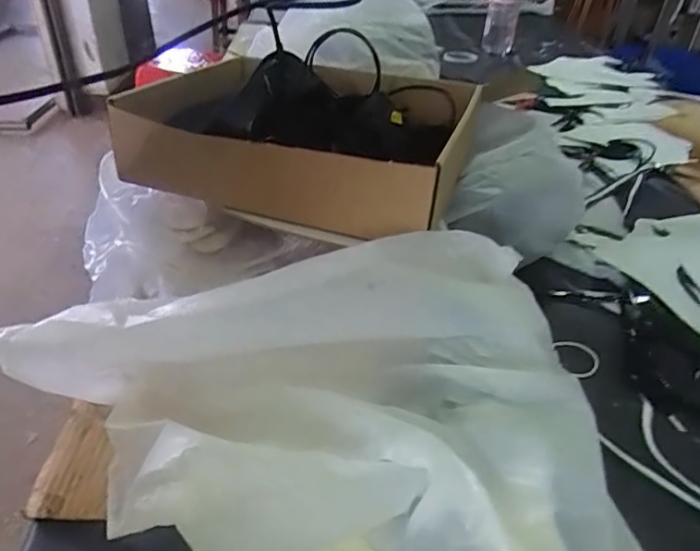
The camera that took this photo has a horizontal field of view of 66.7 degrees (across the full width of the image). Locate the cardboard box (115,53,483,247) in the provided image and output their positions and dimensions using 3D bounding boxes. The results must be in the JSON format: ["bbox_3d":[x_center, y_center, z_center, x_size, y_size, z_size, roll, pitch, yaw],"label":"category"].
[{"bbox_3d":[-0.041,-0.163,0.588,0.318,0.089,0.295,12,37,12],"label":"cardboard box"}]

